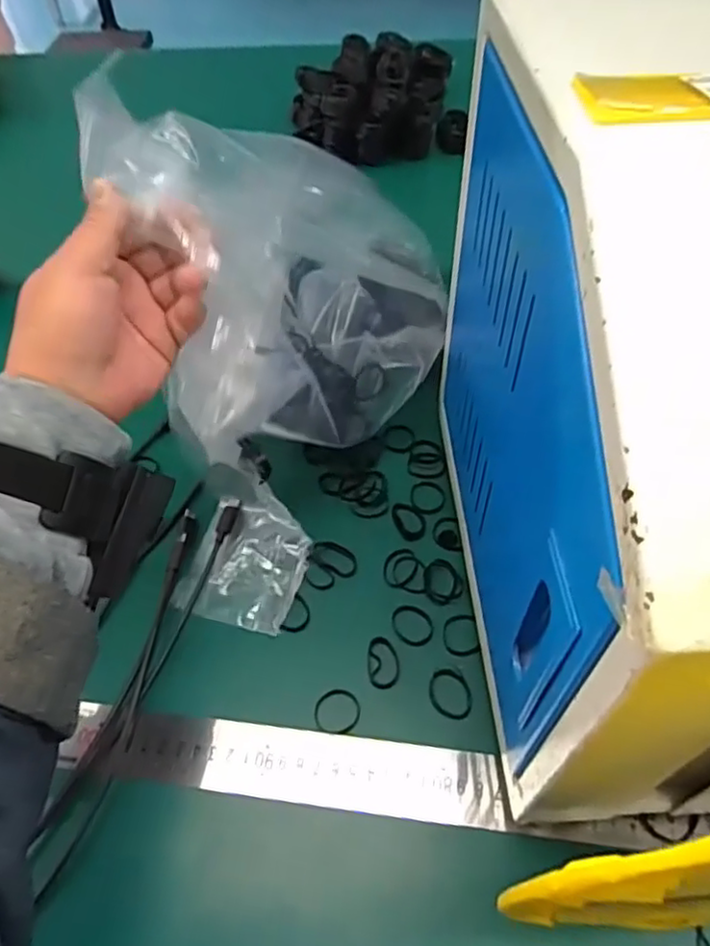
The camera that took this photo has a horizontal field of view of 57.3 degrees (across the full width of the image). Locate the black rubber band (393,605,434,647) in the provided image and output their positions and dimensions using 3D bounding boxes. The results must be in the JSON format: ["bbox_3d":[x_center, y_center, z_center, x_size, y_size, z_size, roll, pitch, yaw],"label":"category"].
[{"bbox_3d":[0.036,0.095,0.408,0.025,0.004,0.028,-10,52,-6],"label":"black rubber band"}]

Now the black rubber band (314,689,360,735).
[{"bbox_3d":[-0.010,0.138,0.376,0.026,0.004,0.025,-1,52,1],"label":"black rubber band"}]

